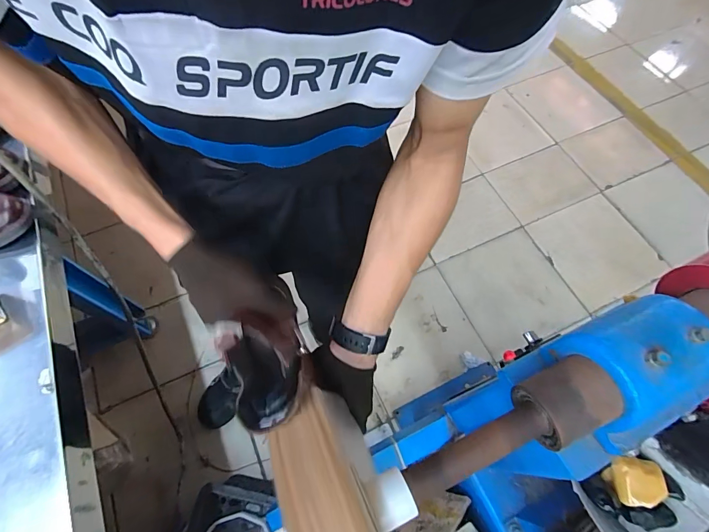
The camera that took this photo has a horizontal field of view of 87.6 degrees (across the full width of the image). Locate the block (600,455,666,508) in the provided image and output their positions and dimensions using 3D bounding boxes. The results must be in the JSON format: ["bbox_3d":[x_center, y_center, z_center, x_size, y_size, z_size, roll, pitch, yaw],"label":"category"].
[{"bbox_3d":[0.388,0.299,0.513,0.061,0.036,0.060,7,64,3],"label":"block"}]

